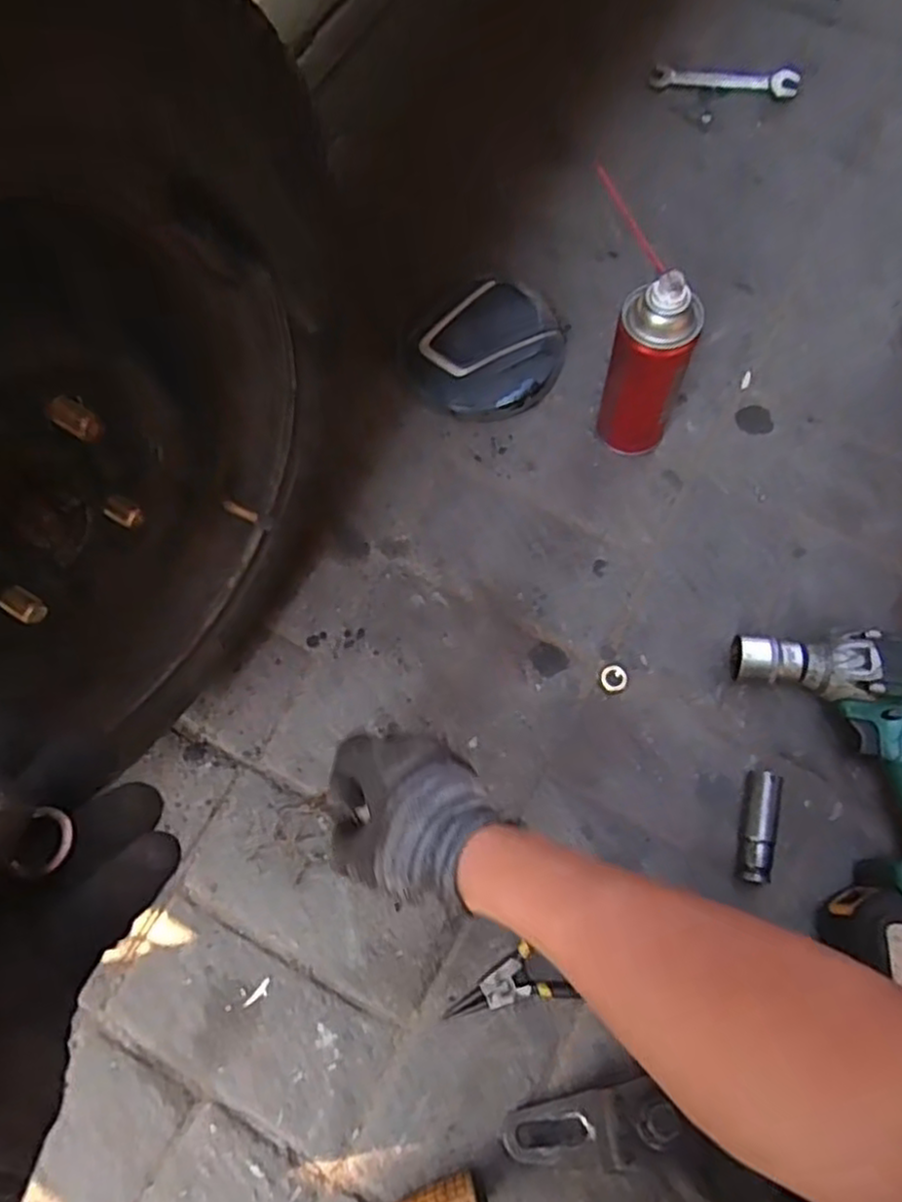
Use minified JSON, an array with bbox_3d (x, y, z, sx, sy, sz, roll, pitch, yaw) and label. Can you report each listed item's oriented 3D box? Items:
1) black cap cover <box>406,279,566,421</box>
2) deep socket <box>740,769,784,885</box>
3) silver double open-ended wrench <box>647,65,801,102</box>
[{"bbox_3d":[0.031,-0.231,0.661,0.150,0.036,0.132,-14,72,-3],"label":"black cap cover"},{"bbox_3d":[0.228,0.166,0.533,0.023,0.019,0.080,9,72,5],"label":"deep socket"},{"bbox_3d":[0.296,-0.569,0.787,0.156,0.011,0.036,10,72,5],"label":"silver double open-ended wrench"}]

